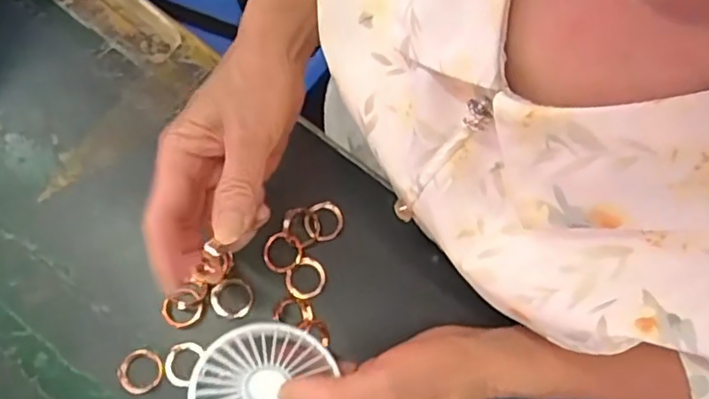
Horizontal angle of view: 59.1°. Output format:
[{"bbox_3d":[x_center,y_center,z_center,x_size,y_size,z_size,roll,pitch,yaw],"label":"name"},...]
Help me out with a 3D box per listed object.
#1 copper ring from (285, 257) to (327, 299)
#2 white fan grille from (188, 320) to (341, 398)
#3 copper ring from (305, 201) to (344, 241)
[{"bbox_3d":[-0.035,0.055,0.442,0.028,0.004,0.028,0,75,0],"label":"copper ring"},{"bbox_3d":[-0.053,0.111,0.362,0.079,0.013,0.088,9,45,-9],"label":"white fan grille"},{"bbox_3d":[-0.022,0.016,0.452,0.028,0.004,0.028,0,75,0],"label":"copper ring"}]

